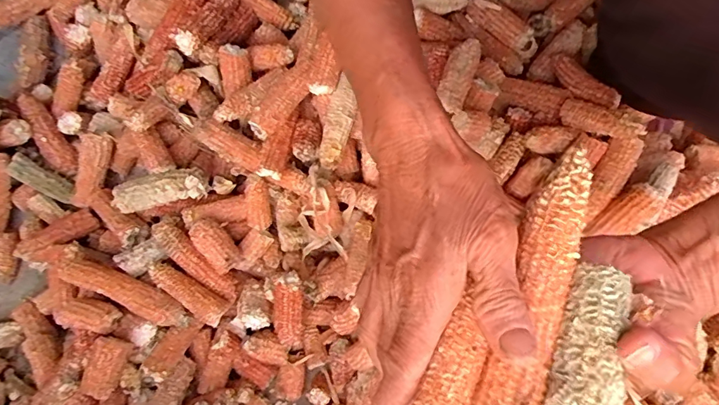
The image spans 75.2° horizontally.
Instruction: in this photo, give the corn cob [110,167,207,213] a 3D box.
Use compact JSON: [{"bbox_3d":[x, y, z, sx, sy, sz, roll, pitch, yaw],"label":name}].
[{"bbox_3d":[-0.215,-0.014,0.506,0.095,0.026,0.031,-15,79,-15],"label":"corn cob"}]

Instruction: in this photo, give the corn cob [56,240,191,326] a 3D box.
[{"bbox_3d":[-0.251,0.088,0.487,0.151,0.028,0.033,27,80,6],"label":"corn cob"}]

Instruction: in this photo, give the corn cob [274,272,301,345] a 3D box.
[{"bbox_3d":[-0.073,0.114,0.485,0.025,0.020,0.096,6,120,2],"label":"corn cob"}]

